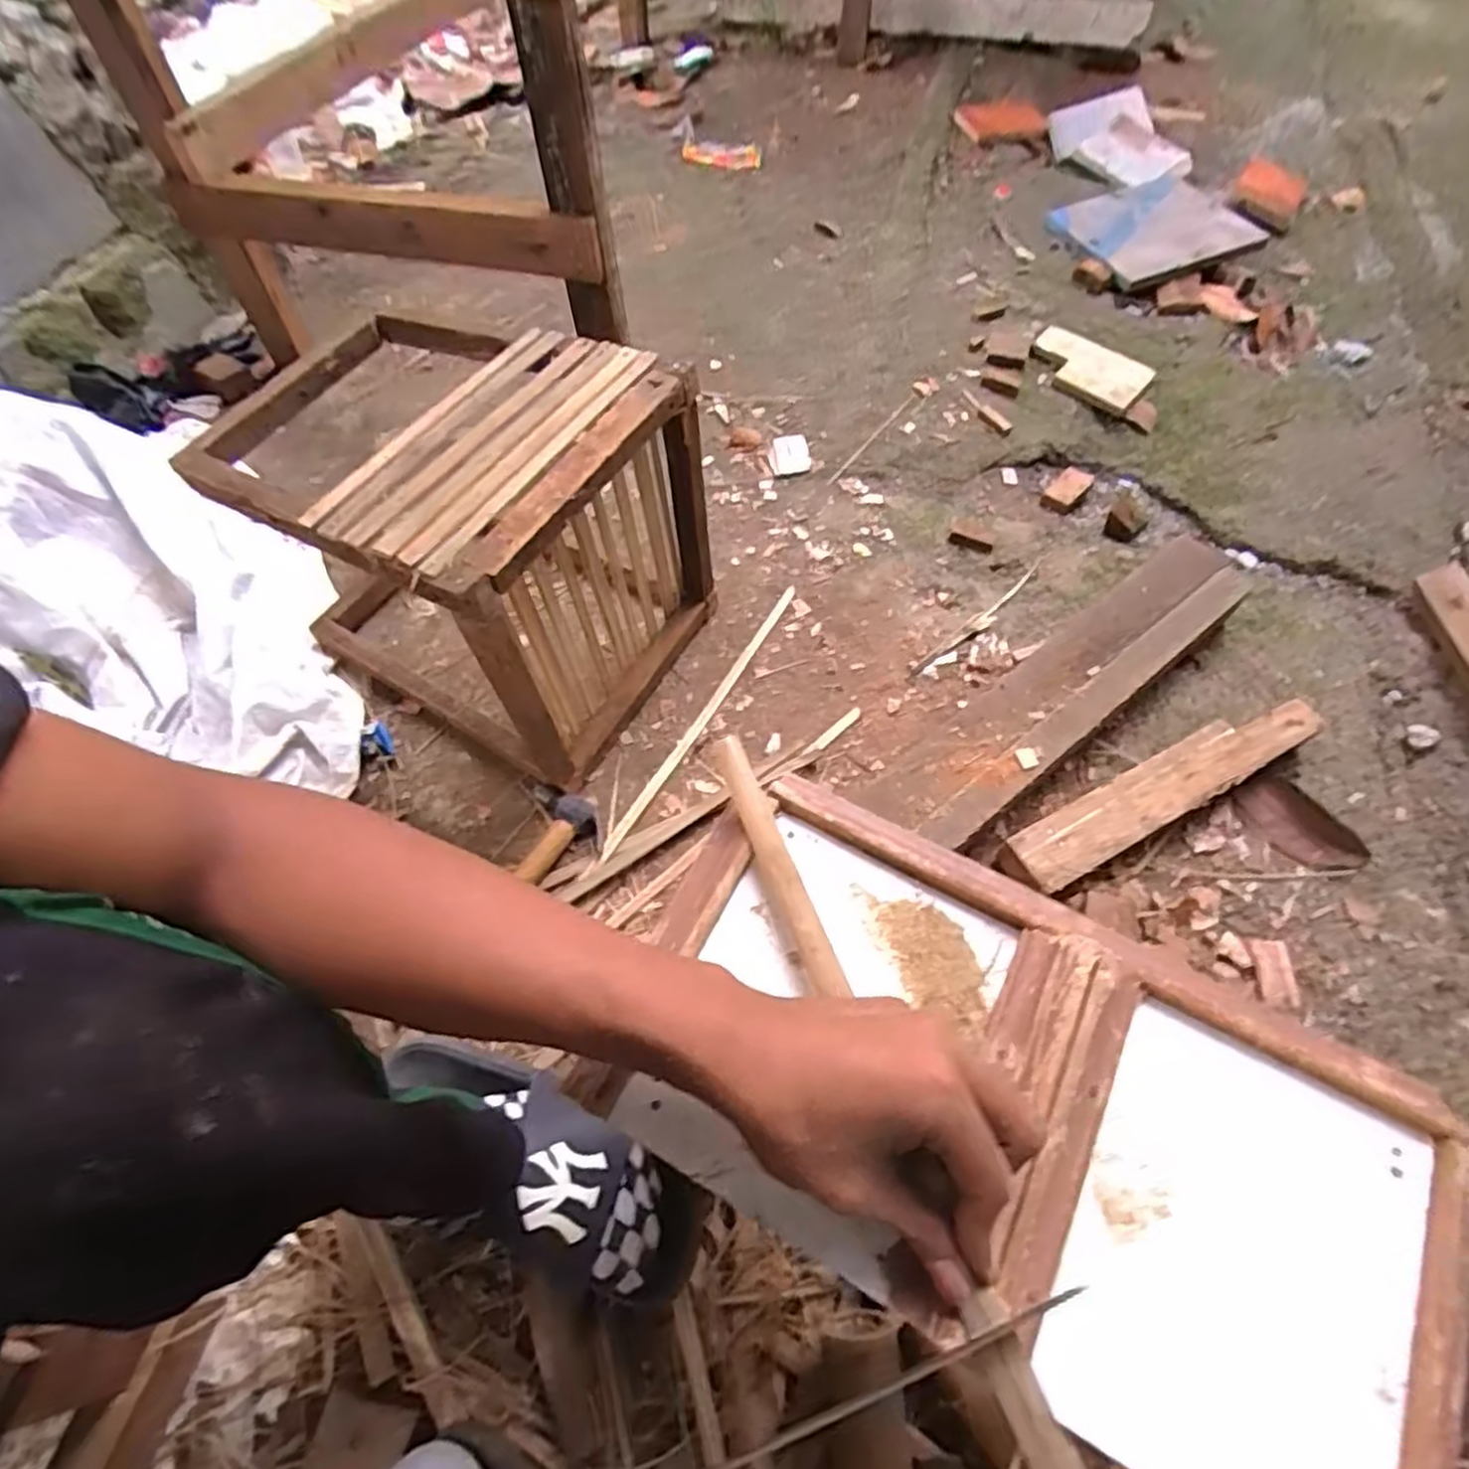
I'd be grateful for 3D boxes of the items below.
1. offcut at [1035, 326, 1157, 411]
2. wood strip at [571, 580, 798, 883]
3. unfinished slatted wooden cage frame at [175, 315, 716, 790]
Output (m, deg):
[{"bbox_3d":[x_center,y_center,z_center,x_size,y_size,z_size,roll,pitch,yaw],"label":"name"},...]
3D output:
[{"bbox_3d":[0.533,-0.553,1.138,0.177,0.014,0.132,32,65,18],"label":"offcut"},{"bbox_3d":[-0.036,-0.018,0.813,0.015,0.007,0.419,27,63,15],"label":"wood strip"},{"bbox_3d":[-0.254,-0.198,0.752,0.373,0.310,0.319,27,64,17],"label":"unfinished slatted wooden cage frame"}]

